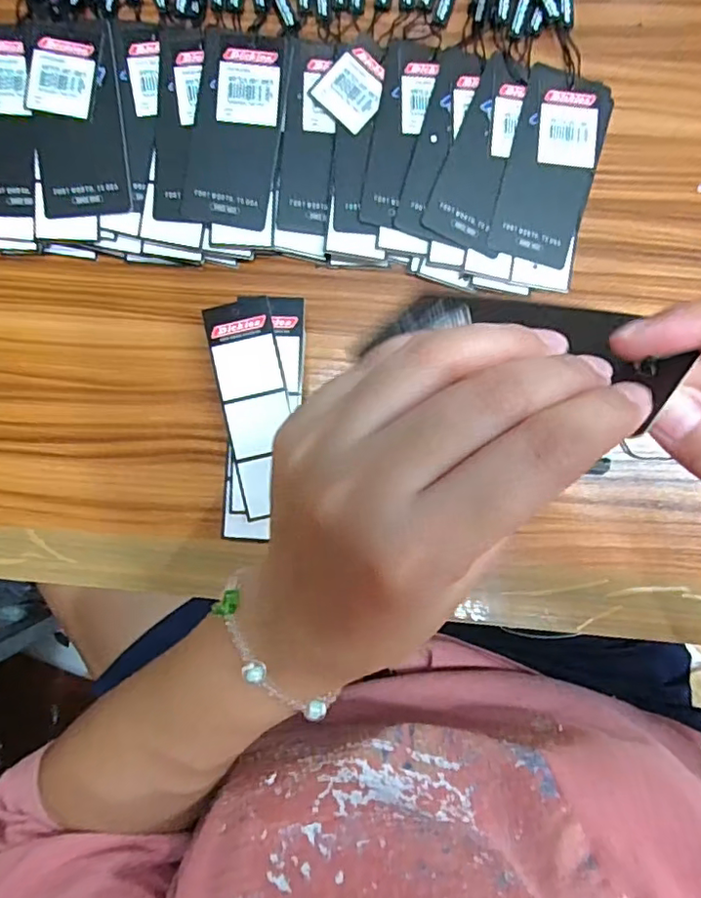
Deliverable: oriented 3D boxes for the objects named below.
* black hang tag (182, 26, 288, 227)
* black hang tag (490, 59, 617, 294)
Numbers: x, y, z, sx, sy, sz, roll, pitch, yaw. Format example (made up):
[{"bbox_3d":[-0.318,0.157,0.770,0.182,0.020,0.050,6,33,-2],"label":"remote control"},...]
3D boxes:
[{"bbox_3d":[-0.065,-0.182,0.323,0.049,0.004,0.106,9,93,-2],"label":"black hang tag"},{"bbox_3d":[0.115,-0.156,0.328,0.053,0.004,0.121,13,93,-7],"label":"black hang tag"}]

